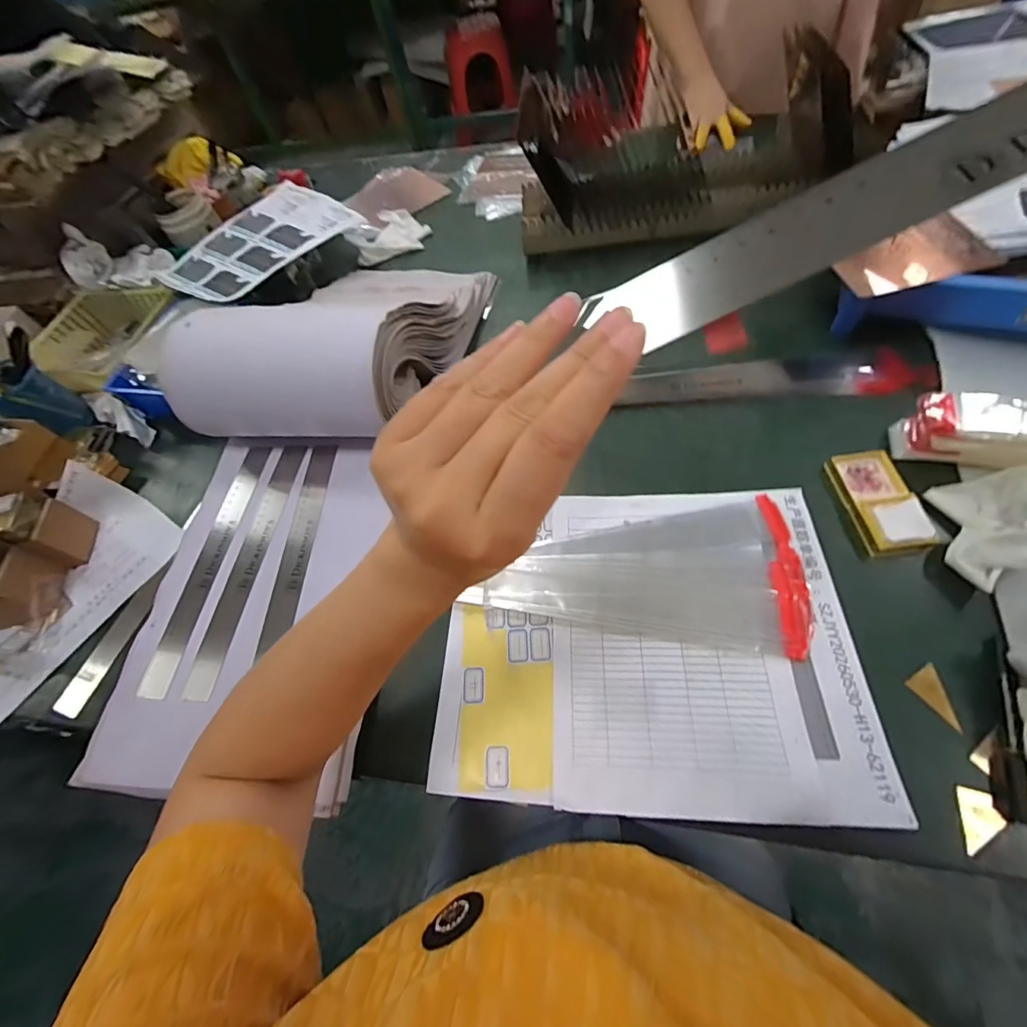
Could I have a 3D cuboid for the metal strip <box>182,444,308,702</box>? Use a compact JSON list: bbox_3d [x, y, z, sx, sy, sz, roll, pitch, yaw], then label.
[{"bbox_3d":[-0.288,0.046,0.493,0.036,0.008,0.293,1,61,10],"label":"metal strip"}]

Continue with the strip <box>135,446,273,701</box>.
[{"bbox_3d":[-0.337,0.046,0.498,0.036,0.004,0.294,2,62,10],"label":"strip"}]

